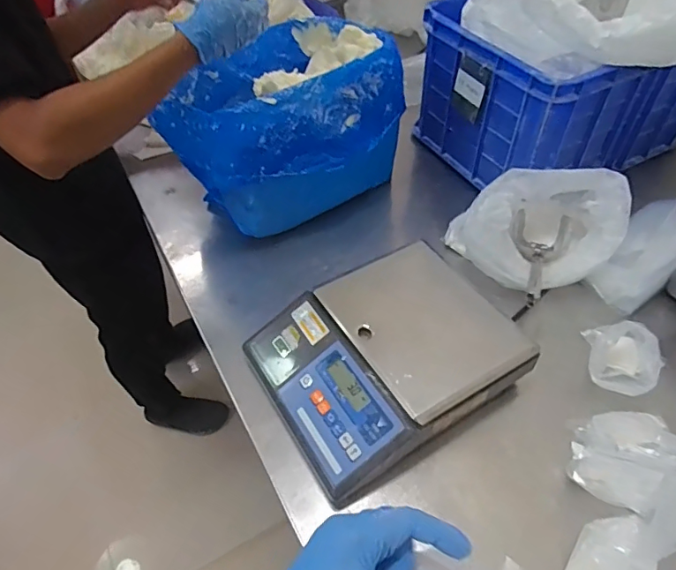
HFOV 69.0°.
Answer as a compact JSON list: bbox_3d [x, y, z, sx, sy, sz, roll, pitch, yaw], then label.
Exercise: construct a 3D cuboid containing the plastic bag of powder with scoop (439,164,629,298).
[{"bbox_3d":[0.314,-0.093,0.783,0.246,0.134,0.187,-17,51,-13],"label":"plastic bag of powder with scoop"}]

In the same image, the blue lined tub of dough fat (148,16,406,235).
[{"bbox_3d":[-0.098,-0.274,0.864,0.252,0.256,0.388,37,59,28],"label":"blue lined tub of dough fat"}]

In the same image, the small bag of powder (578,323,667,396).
[{"bbox_3d":[0.384,0.098,0.667,0.080,0.078,0.105,16,52,15],"label":"small bag of powder"}]

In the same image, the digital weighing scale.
[{"bbox_3d":[0.064,0.097,0.665,0.312,0.093,0.252,-26,54,-19],"label":"digital weighing scale"}]

